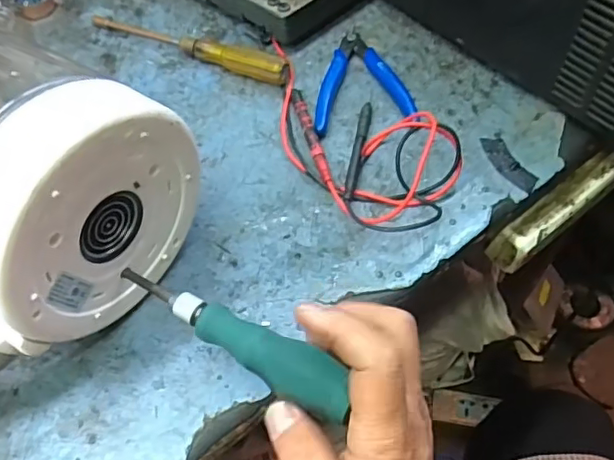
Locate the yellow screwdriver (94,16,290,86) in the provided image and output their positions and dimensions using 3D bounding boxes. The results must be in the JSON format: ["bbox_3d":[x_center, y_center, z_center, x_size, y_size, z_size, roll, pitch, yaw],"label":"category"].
[{"bbox_3d":[-0.109,-0.169,0.510,0.209,0.024,0.022,26,62,20],"label":"yellow screwdriver"}]

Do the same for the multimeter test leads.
[{"bbox_3d":[0.037,-0.085,0.429,0.106,0.050,0.181,-35,61,-17],"label":"multimeter test leads"}]

